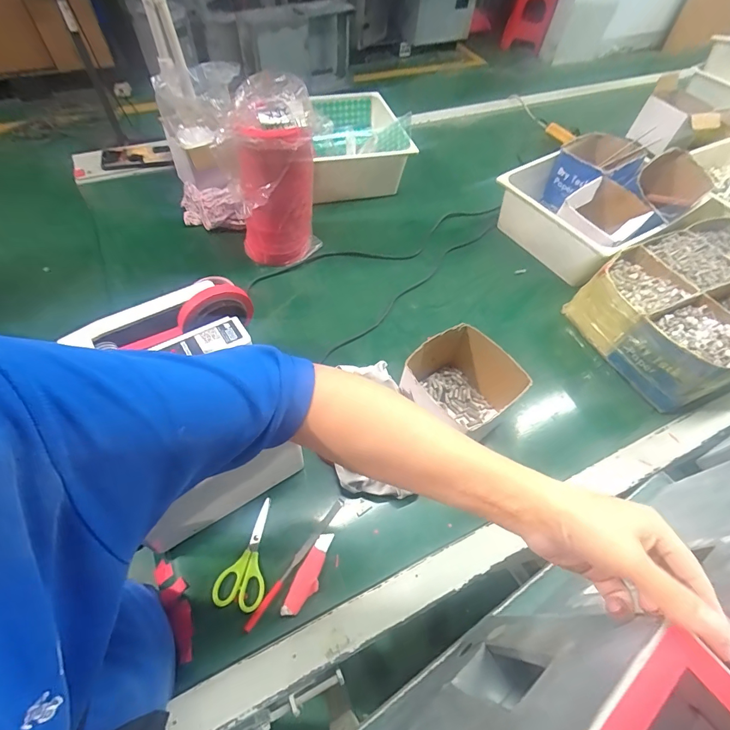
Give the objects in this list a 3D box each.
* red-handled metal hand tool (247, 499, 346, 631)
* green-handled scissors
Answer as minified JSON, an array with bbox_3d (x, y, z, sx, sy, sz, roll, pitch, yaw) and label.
[{"bbox_3d":[-0.084,0.244,0.499,0.012,0.006,0.180,32,60,16],"label":"red-handled metal hand tool"},{"bbox_3d":[-0.152,0.236,0.505,0.057,0.005,0.128,2,57,-3],"label":"green-handled scissors"}]

